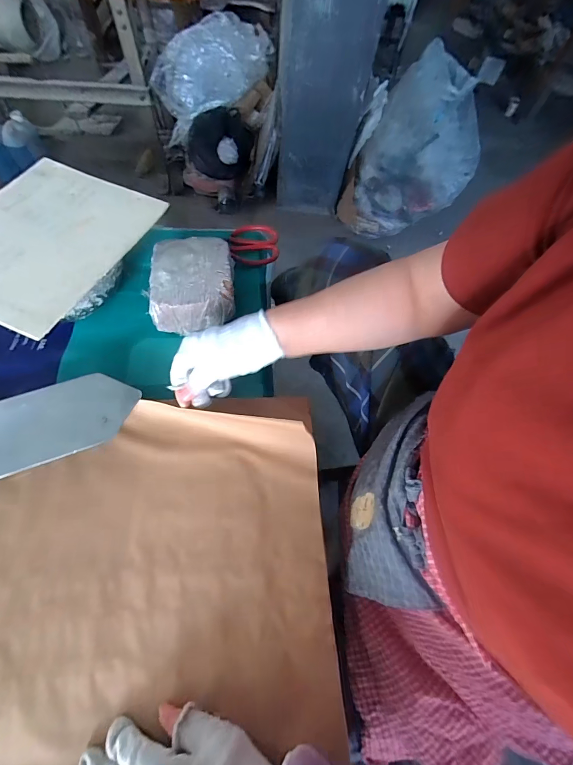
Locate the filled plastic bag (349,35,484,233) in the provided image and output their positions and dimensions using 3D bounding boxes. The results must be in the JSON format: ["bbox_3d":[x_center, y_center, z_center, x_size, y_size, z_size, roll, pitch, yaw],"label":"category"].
[{"bbox_3d":[0.492,-0.844,1.315,0.417,0.472,0.318,23,64,5],"label":"filled plastic bag"}]

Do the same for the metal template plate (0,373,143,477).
[{"bbox_3d":[-0.340,0.068,0.391,0.322,0.009,0.096,-19,64,-13],"label":"metal template plate"}]

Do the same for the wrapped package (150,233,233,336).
[{"bbox_3d":[-0.139,-0.152,0.521,0.118,0.056,0.155,-3,62,-5],"label":"wrapped package"}]

